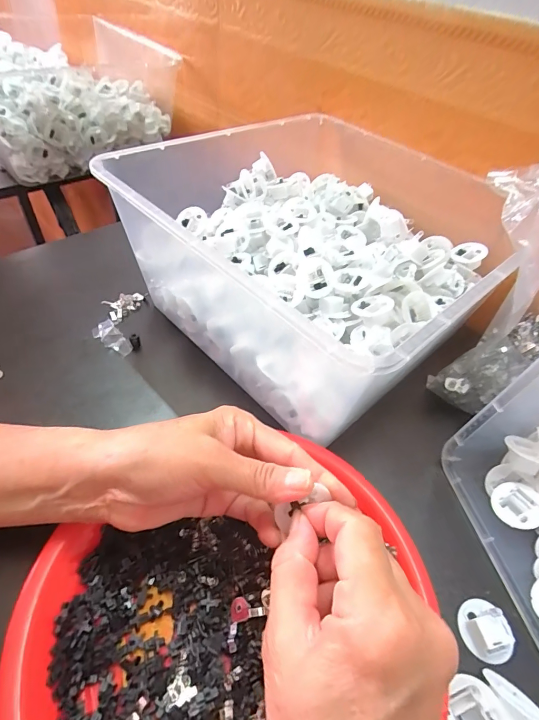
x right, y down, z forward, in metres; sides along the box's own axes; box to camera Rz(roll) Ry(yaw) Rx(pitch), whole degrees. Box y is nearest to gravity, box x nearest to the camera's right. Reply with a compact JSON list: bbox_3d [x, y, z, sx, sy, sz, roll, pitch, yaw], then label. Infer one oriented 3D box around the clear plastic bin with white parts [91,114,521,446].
[{"bbox_3d":[0.045,-0.117,0.388,0.303,0.132,0.308,37,54,25],"label":"clear plastic bin with white parts"}]

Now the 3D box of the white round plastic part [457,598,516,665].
[{"bbox_3d":[0.135,0.165,0.238,0.029,0.018,0.032,-10,50,-15],"label":"white round plastic part"}]

